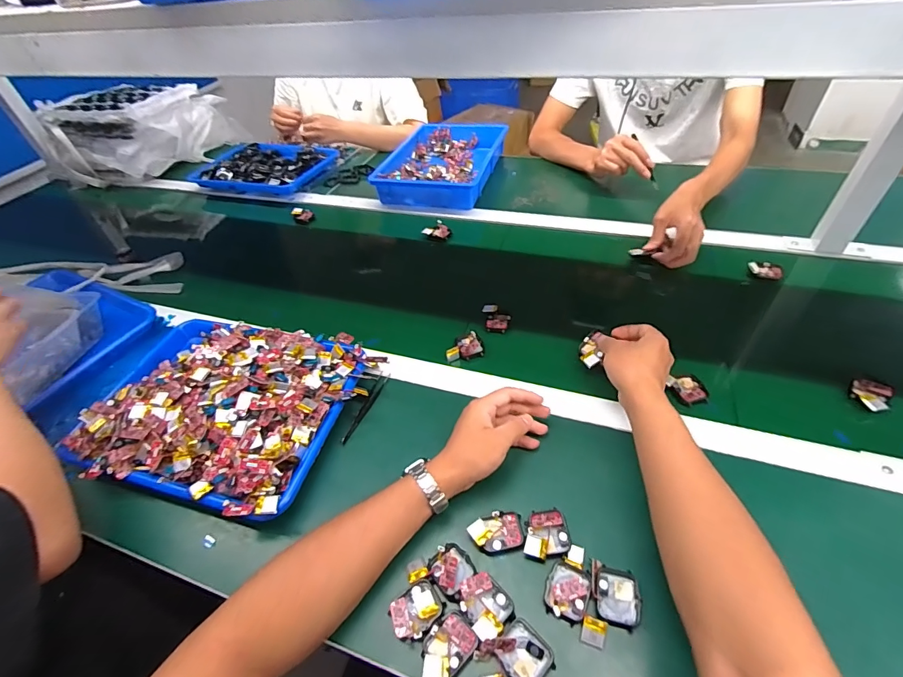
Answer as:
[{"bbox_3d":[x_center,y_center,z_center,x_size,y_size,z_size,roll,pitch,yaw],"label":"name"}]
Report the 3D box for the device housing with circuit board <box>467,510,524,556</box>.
[{"bbox_3d":[0.047,0.198,0.427,0.053,0.013,0.038,-17,47,-9],"label":"device housing with circuit board"}]

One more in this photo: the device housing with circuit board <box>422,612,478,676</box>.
[{"bbox_3d":[-0.005,0.271,0.364,0.037,0.011,0.053,32,58,31],"label":"device housing with circuit board"}]

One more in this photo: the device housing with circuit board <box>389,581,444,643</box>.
[{"bbox_3d":[-0.032,0.253,0.388,0.047,0.007,0.038,-29,50,-20],"label":"device housing with circuit board"}]

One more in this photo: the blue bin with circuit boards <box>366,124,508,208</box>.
[{"bbox_3d":[-0.011,-0.433,1.014,0.235,0.060,0.361,11,49,17],"label":"blue bin with circuit boards"}]

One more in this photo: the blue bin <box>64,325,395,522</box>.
[{"bbox_3d":[-0.299,0.072,0.538,0.332,0.060,0.252,7,48,13],"label":"blue bin"}]

